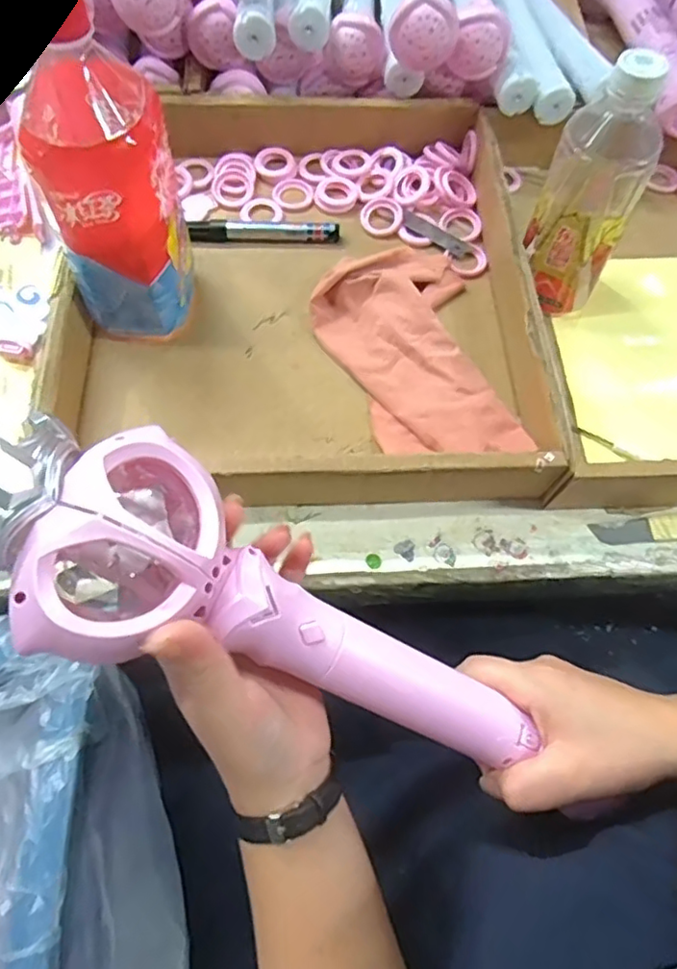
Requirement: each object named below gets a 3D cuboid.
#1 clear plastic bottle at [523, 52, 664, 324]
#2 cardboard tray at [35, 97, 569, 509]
[{"bbox_3d":[0.185,-0.214,0.442,0.069,0.178,0.079,24,67,7],"label":"clear plastic bottle"},{"bbox_3d":[-0.018,-0.166,0.484,0.355,0.063,0.388,4,67,1],"label":"cardboard tray"}]

